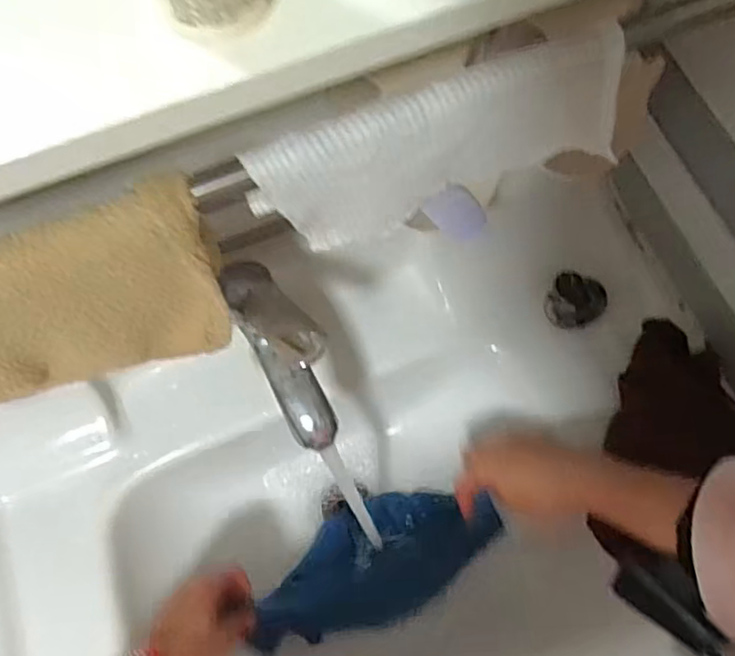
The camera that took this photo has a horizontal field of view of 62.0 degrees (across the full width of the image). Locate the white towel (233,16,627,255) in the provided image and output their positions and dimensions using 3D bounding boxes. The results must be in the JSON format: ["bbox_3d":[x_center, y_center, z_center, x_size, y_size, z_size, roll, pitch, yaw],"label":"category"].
[{"bbox_3d":[0.039,-0.098,0.347,0.203,0.093,0.038,-16,72,-5],"label":"white towel"}]

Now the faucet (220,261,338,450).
[{"bbox_3d":[-0.058,0.019,0.454,0.047,0.081,0.129,-26,73,-8],"label":"faucet"}]

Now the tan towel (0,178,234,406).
[{"bbox_3d":[-0.206,0.020,0.346,0.270,0.160,0.052,-22,73,-7],"label":"tan towel"}]

